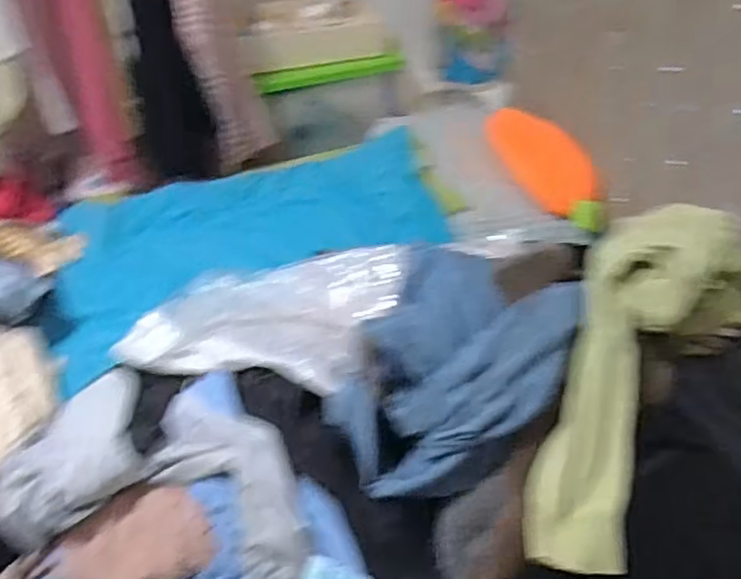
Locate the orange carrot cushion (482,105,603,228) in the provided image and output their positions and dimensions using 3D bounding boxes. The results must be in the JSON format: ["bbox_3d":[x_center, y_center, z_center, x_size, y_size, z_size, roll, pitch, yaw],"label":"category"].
[{"bbox_3d":[0.418,-0.306,1.585,0.100,0.159,0.426,-14,42,-13],"label":"orange carrot cushion"}]

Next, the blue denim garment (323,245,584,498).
[{"bbox_3d":[0.102,0.101,0.862,0.311,0.188,0.265,-30,48,-29],"label":"blue denim garment"}]

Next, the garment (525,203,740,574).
[{"bbox_3d":[0.317,0.111,0.799,0.199,0.119,0.476,21,69,25],"label":"garment"}]

